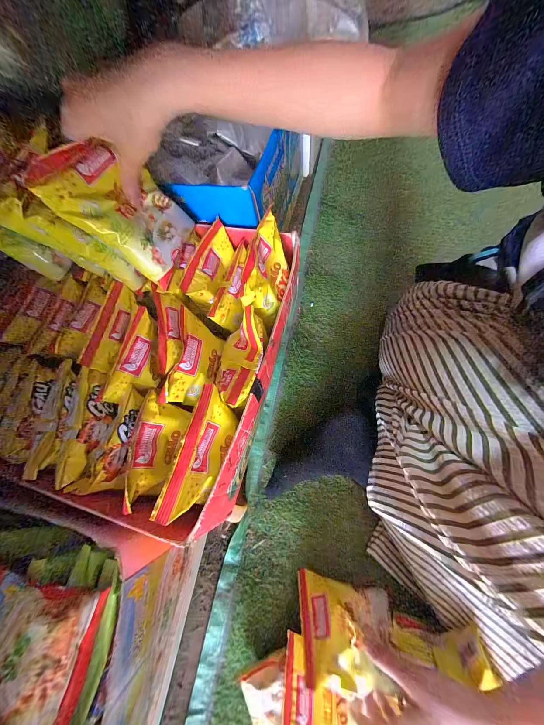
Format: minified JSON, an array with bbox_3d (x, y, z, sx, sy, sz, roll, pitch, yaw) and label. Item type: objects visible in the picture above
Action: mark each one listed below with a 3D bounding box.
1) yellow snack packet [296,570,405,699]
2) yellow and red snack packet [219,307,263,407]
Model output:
[{"bbox_3d":[0.097,0.362,0.338,0.126,0.112,0.046,8,110,6],"label":"yellow snack packet"},{"bbox_3d":[-0.033,-0.005,0.269,0.045,0.033,0.104,1,71,6],"label":"yellow and red snack packet"}]

